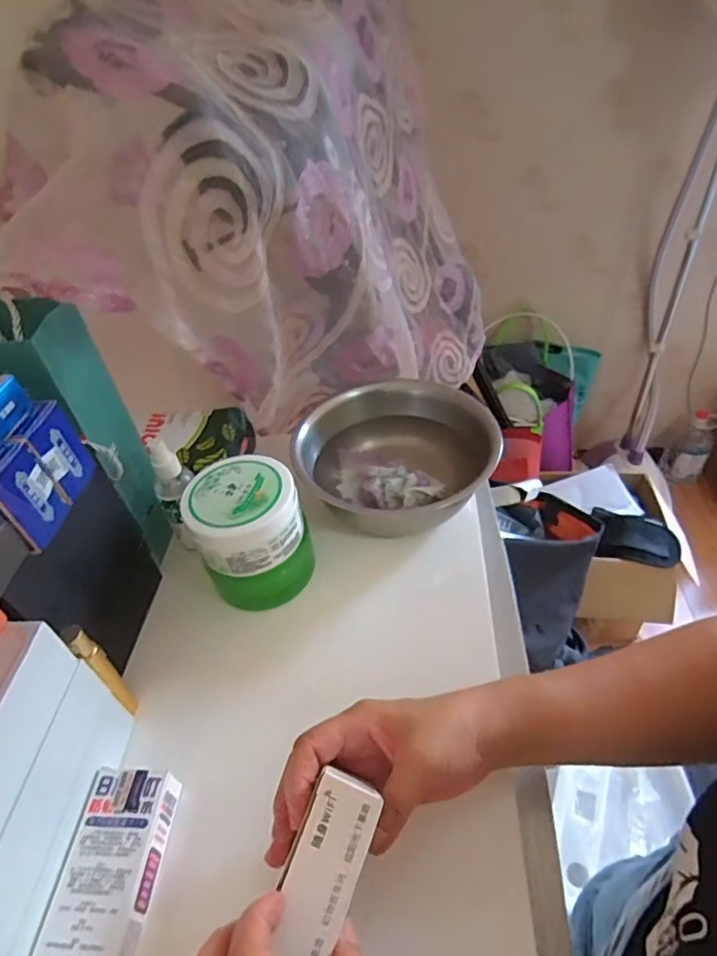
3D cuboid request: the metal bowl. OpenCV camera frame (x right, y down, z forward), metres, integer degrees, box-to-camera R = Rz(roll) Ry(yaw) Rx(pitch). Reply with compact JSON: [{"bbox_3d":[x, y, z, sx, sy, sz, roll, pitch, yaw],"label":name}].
[{"bbox_3d":[0.037,-0.020,0.578,0.190,0.072,0.205,17,49,23],"label":"metal bowl"}]

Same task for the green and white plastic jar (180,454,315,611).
[{"bbox_3d":[-0.097,0.050,0.494,0.094,0.106,0.092,-4,44,4],"label":"green and white plastic jar"}]

